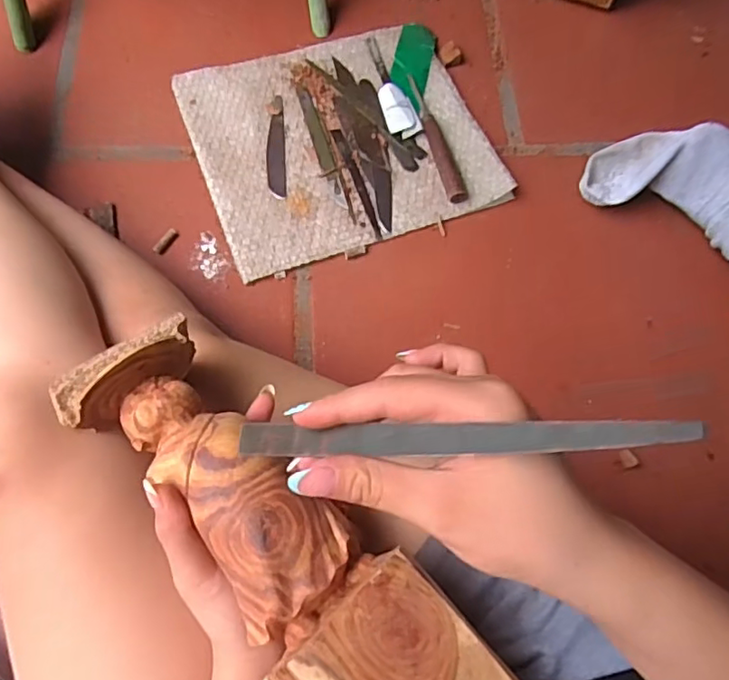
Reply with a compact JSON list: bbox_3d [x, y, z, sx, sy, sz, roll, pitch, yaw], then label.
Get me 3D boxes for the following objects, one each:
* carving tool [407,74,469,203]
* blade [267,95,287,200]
[{"bbox_3d":[0.079,-0.233,0.656,0.023,0.012,0.186,-12,69,-8],"label":"carving tool"},{"bbox_3d":[-0.099,-0.216,0.647,0.020,0.004,0.139,-3,68,-5],"label":"blade"}]

